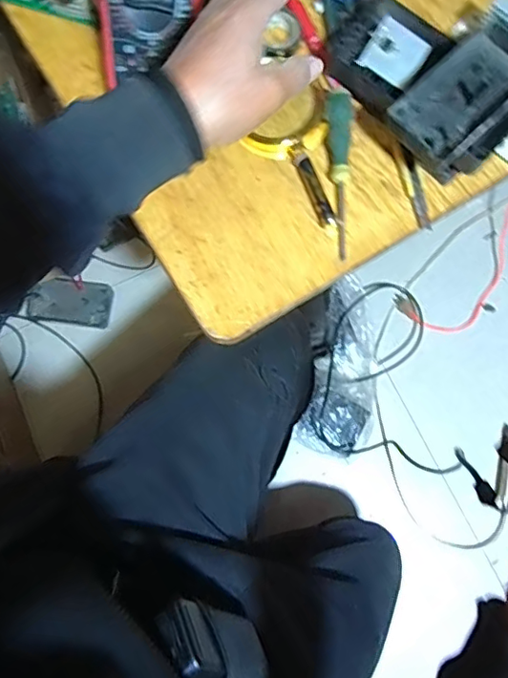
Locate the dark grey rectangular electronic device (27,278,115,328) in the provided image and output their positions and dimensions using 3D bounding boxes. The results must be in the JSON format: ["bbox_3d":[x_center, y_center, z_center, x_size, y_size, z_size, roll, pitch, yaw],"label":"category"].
[{"bbox_3d":[-0.352,-0.071,1.044,0.157,0.018,0.085,6,79,1],"label":"dark grey rectangular electronic device"}]

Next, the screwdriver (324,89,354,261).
[{"bbox_3d":[0.078,-0.146,0.489,0.022,0.025,0.145,-2,92,-1],"label":"screwdriver"}]

